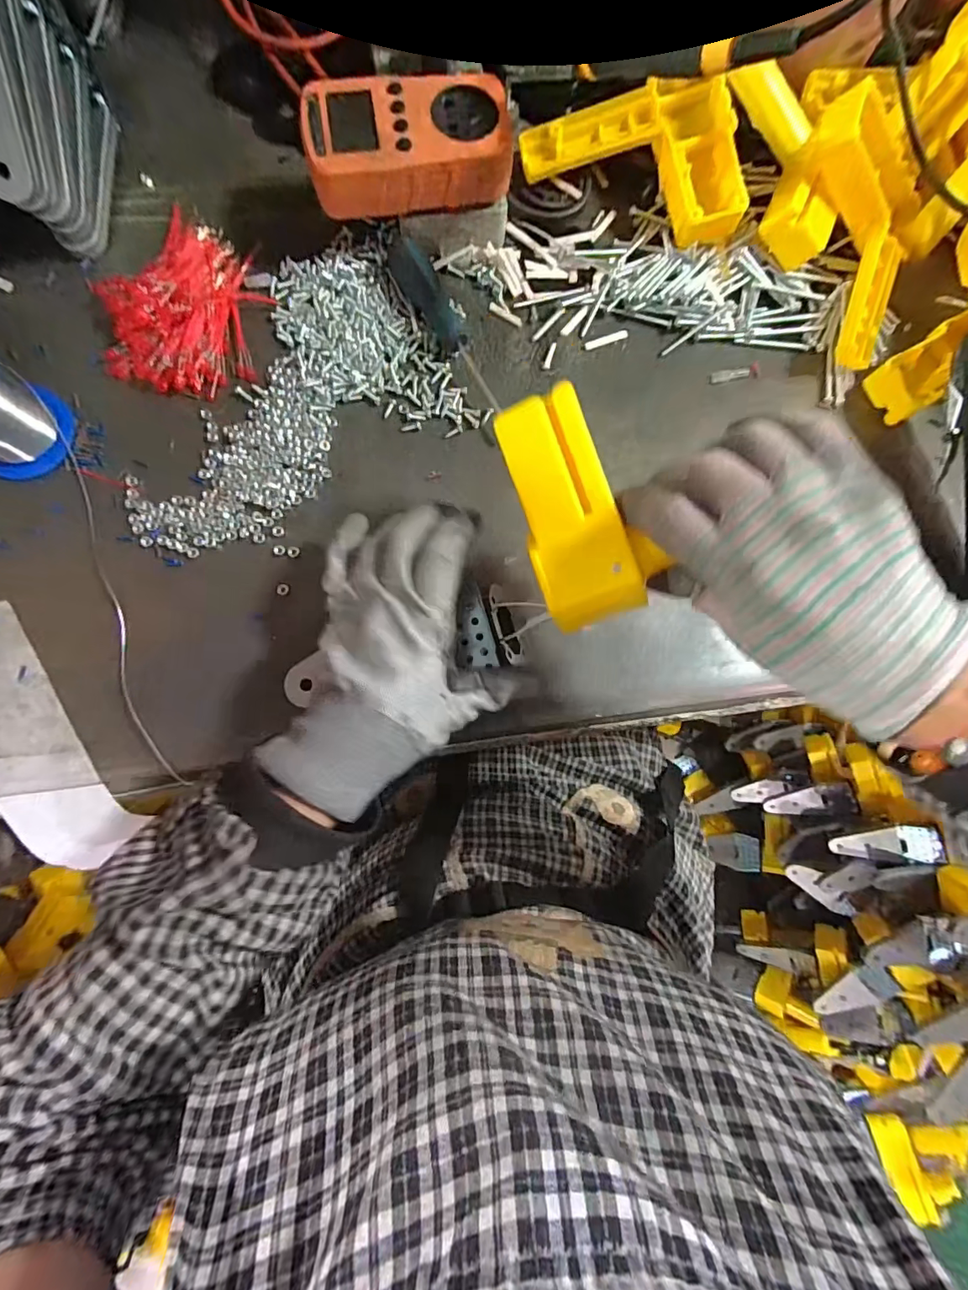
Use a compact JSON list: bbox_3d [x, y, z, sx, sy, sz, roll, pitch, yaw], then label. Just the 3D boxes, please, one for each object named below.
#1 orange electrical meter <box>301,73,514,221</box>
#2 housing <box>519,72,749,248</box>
[{"bbox_3d":[-0.046,-0.314,0.312,0.123,0.032,0.065,-8,84,-4],"label":"orange electrical meter"},{"bbox_3d":[0.104,-0.341,0.351,0.144,0.027,0.100,-5,84,-4],"label":"housing"}]

